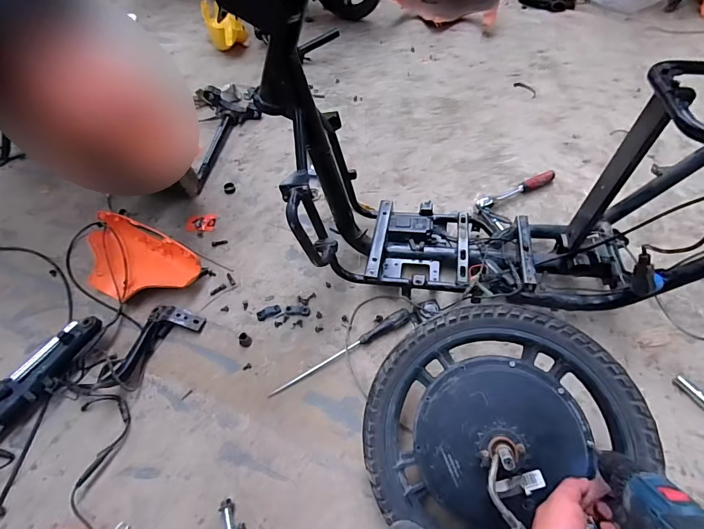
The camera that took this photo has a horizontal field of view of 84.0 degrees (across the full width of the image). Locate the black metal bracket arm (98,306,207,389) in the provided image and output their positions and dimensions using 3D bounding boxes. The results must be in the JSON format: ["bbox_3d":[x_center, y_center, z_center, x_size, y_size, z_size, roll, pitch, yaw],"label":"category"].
[{"bbox_3d":[-0.389,0.155,0.750,0.104,0.062,0.197,19,57,17],"label":"black metal bracket arm"}]

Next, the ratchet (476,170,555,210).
[{"bbox_3d":[0.409,-0.182,0.979,0.240,0.033,0.038,-25,56,-14],"label":"ratchet"}]

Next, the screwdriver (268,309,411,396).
[{"bbox_3d":[-0.017,0.162,0.751,0.304,0.024,0.029,-25,56,-14],"label":"screwdriver"}]

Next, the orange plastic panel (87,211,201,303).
[{"bbox_3d":[-0.489,-0.008,0.858,0.303,0.094,0.157,22,58,18],"label":"orange plastic panel"}]

